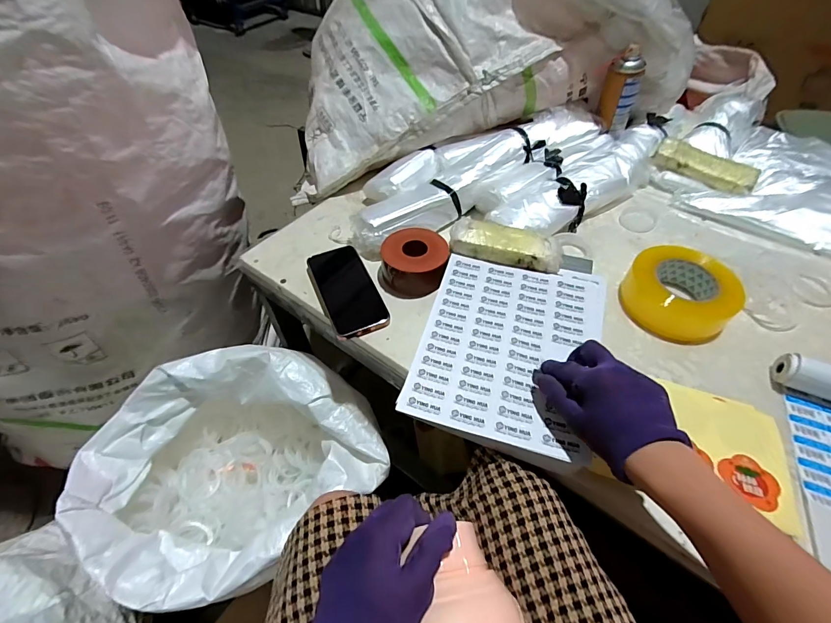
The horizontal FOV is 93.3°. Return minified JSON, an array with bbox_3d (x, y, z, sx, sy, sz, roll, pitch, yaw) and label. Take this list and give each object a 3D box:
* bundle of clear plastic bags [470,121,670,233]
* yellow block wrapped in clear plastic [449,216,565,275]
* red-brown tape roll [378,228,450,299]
[{"bbox_3d":[0.305,-0.256,0.709,0.465,0.046,0.156,-32,57,-23],"label":"bundle of clear plastic bags"},{"bbox_3d":[0.132,-0.100,0.571,0.159,0.023,0.060,16,57,10],"label":"yellow block wrapped in clear plastic"},{"bbox_3d":[-0.001,-0.076,0.589,0.100,0.049,0.107,0,50,0],"label":"red-brown tape roll"}]

